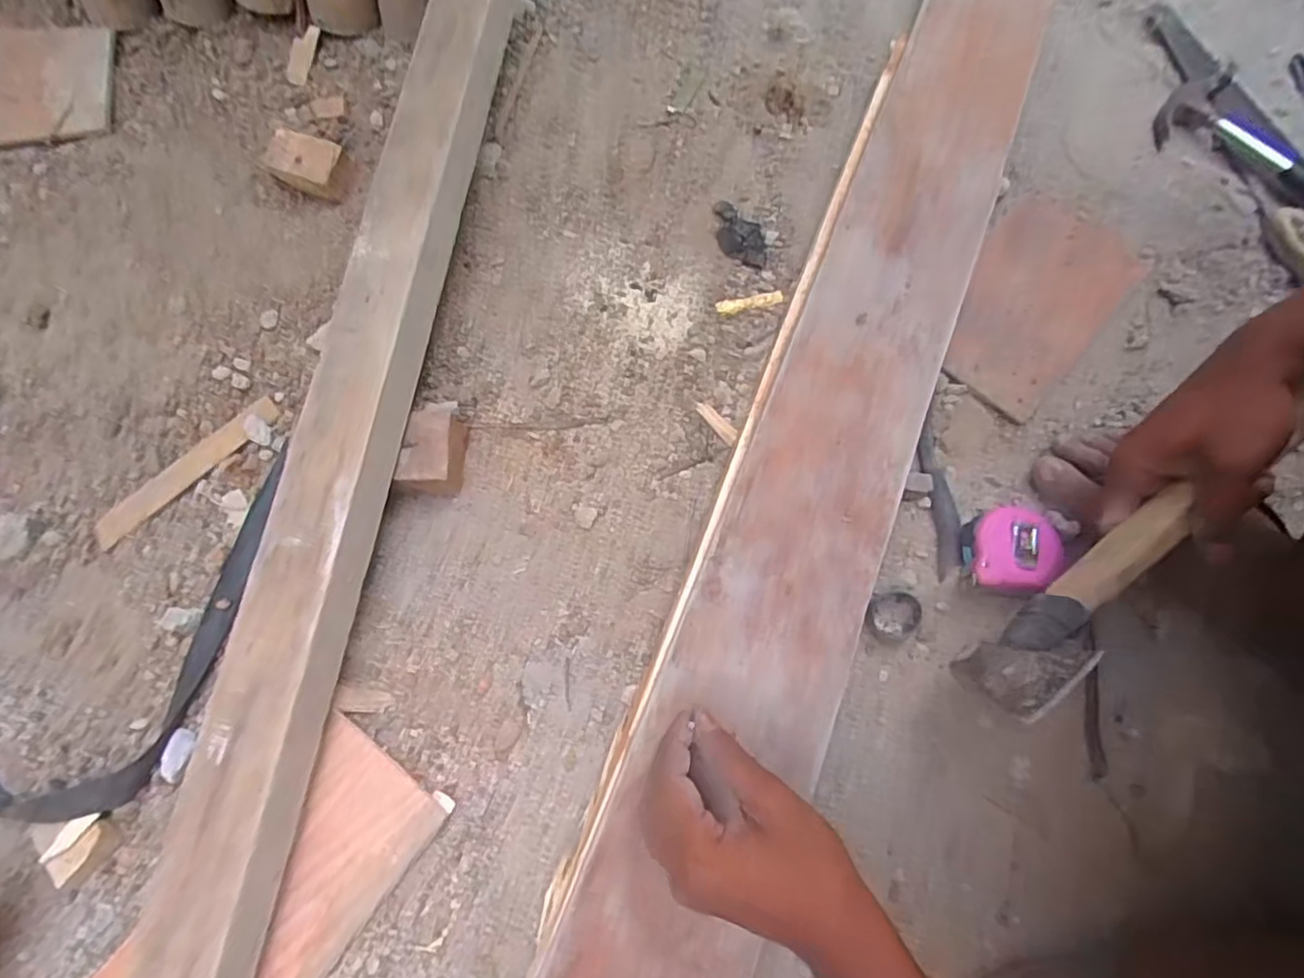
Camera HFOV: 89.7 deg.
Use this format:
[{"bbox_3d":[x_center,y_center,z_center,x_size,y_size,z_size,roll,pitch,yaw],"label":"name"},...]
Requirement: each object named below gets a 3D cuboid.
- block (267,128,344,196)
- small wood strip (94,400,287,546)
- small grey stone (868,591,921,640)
[{"bbox_3d":[-0.308,-0.291,0.585,0.063,0.036,0.044,14,72,3],"label":"block"},{"bbox_3d":[-0.369,-0.017,0.519,0.164,0.010,0.025,-40,77,-8],"label":"small wood strip"},{"bbox_3d":[0.183,0.095,0.497,0.033,0.015,0.033,10,72,2],"label":"small grey stone"}]

